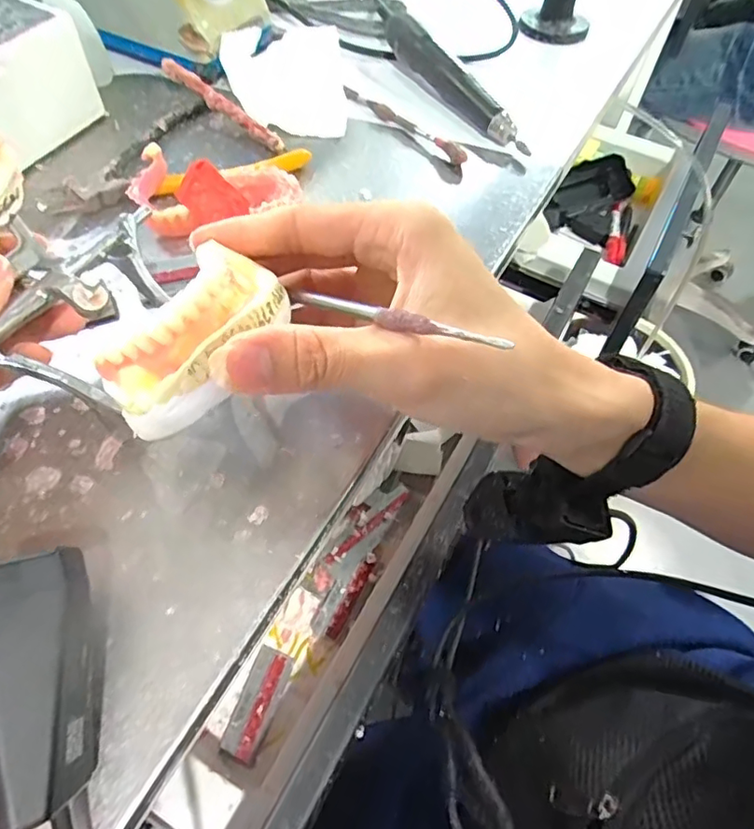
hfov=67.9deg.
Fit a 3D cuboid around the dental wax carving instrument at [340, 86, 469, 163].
[{"bbox_3d":[0.018,-0.207,0.392,0.011,0.012,0.122,-35,64,-24],"label":"dental wax carving instrument"}]

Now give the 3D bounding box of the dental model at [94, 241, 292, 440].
[{"bbox_3d":[-0.059,-0.029,0.184,0.045,0.034,0.068,28,59,13],"label":"dental model"}]

